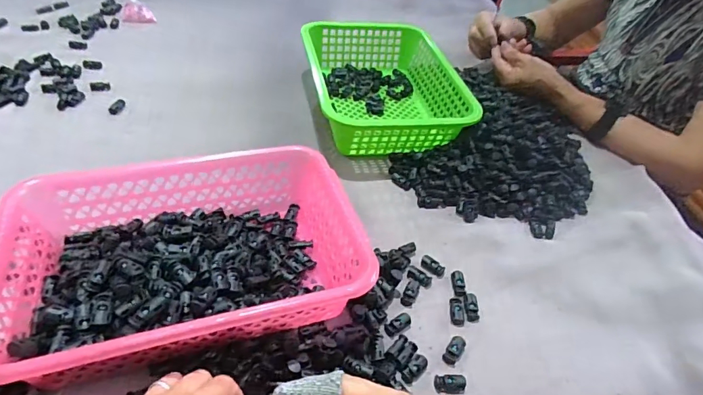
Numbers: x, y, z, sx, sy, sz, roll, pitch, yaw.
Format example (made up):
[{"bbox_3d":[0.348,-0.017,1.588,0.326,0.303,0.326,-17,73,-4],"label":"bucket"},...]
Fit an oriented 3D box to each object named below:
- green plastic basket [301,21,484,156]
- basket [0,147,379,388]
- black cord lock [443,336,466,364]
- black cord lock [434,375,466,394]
[{"bbox_3d":[0.042,-0.182,0.709,0.220,0.080,0.295,-4,45,-12],"label":"green plastic basket"},{"bbox_3d":[-0.152,0.056,0.426,0.299,0.086,0.200,-9,46,-17],"label":"basket"},{"bbox_3d":[0.100,0.147,0.428,0.015,0.008,0.032,27,47,19],"label":"black cord lock"},{"bbox_3d":[0.090,0.169,0.403,0.028,0.010,0.015,6,43,-2],"label":"black cord lock"}]

